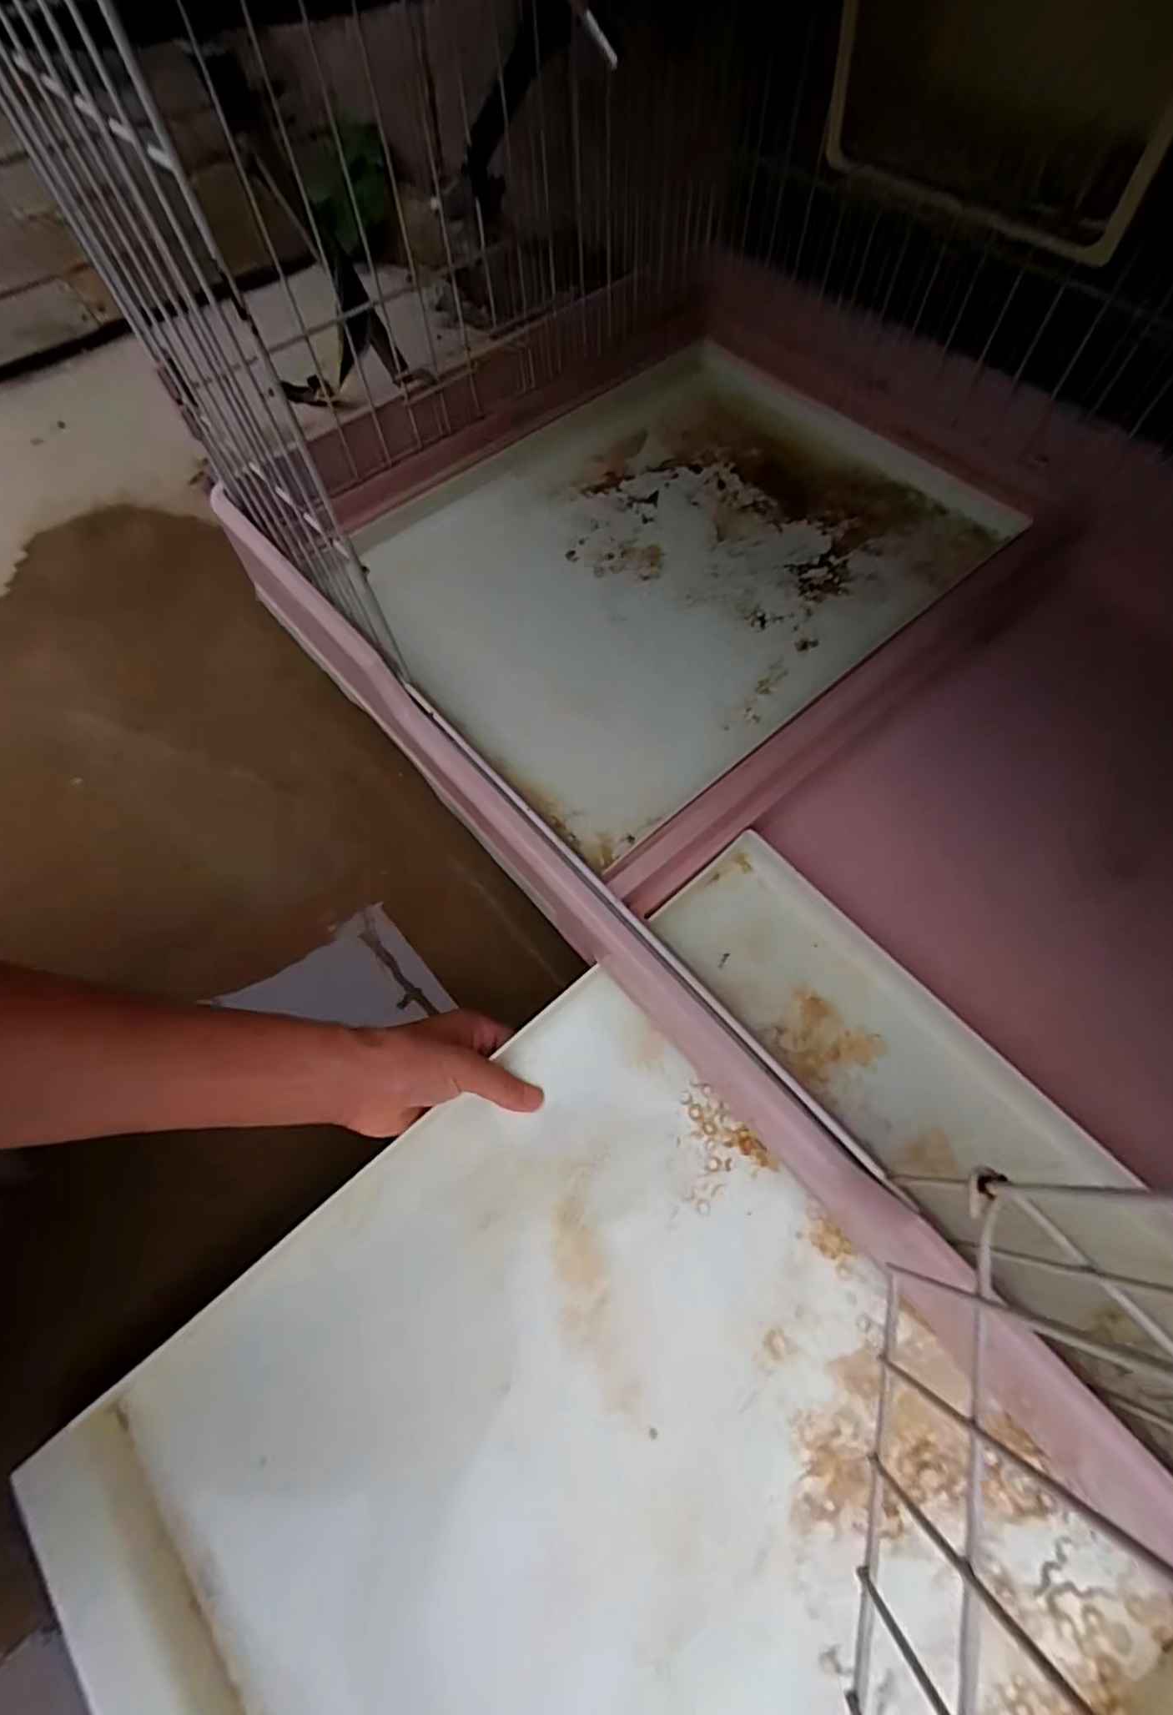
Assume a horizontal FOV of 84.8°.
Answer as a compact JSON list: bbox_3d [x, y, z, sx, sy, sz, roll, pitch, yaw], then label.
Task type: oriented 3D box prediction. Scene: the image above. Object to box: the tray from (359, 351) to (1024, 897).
[{"bbox_3d":[0.079,-0.287,0.604,0.519,0.030,0.406,-37,68,-16],"label":"tray"}]

